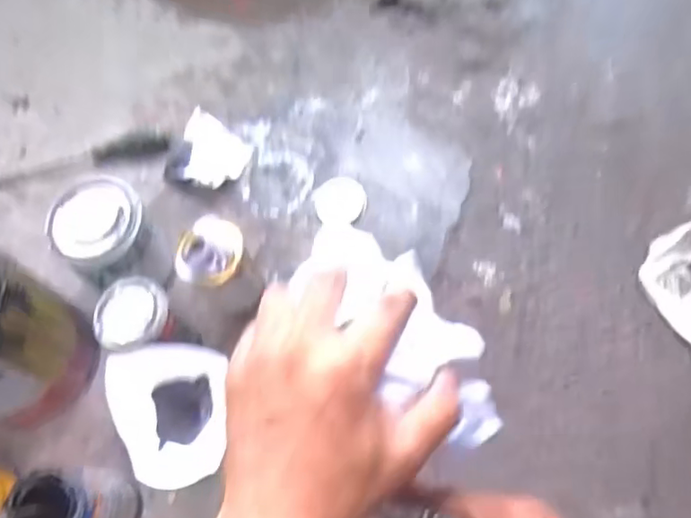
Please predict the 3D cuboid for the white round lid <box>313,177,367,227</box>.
[{"bbox_3d":[-0.006,-0.075,0.779,0.066,0.009,0.067,-1,66,3],"label":"white round lid"}]

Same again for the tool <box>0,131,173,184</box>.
[{"bbox_3d":[-0.389,-0.137,0.829,0.296,0.028,0.035,-11,66,-2],"label":"tool"}]

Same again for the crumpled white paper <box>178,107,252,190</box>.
[{"bbox_3d":[-0.185,-0.143,0.806,0.096,0.034,0.096,23,69,13],"label":"crumpled white paper"}]

